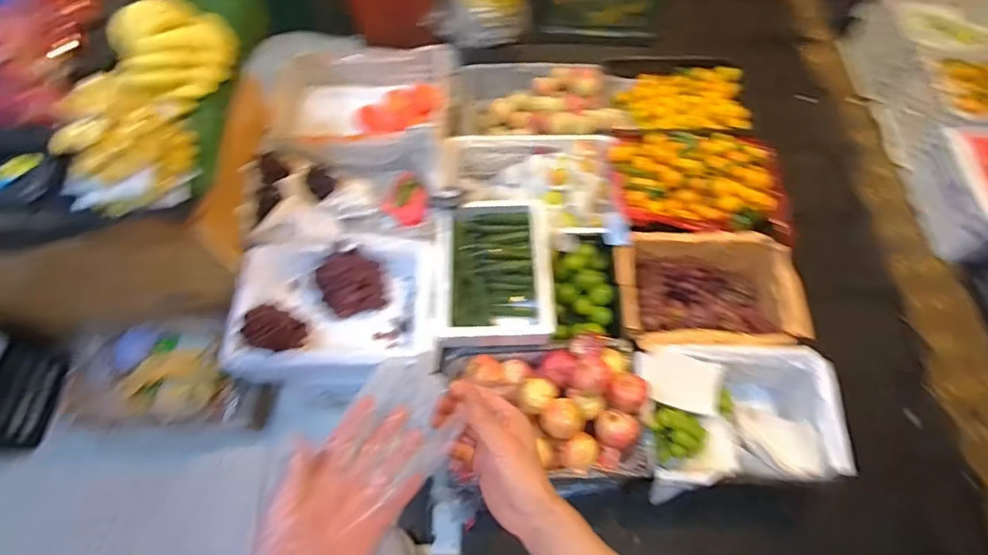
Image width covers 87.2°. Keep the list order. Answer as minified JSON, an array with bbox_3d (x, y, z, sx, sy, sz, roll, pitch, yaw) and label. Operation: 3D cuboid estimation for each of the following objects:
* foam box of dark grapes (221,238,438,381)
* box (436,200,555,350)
[{"bbox_3d":[-0.410,0.077,1.381,0.525,0.169,0.381,-5,64,-1],"label":"foam box of dark grapes"},{"bbox_3d":[-0.002,-0.022,1.410,0.290,0.139,0.415,-2,64,0],"label":"box"}]

